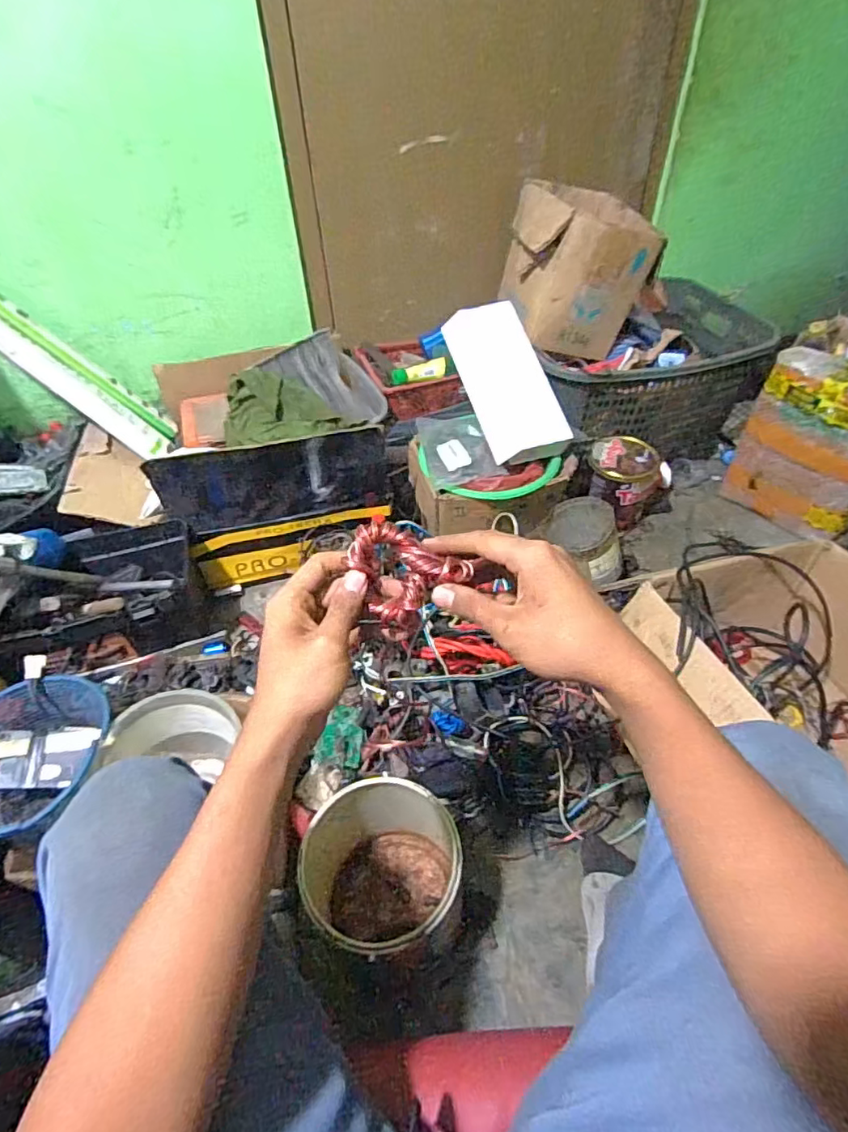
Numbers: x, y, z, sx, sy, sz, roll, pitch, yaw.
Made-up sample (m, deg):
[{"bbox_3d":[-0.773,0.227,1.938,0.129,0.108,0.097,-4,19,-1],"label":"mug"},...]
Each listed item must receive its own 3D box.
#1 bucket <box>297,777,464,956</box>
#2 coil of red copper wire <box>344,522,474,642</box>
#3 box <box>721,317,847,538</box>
[{"bbox_3d":[-0.045,0.405,0.719,0.182,0.219,0.181,-1,45,1],"label":"bucket"},{"bbox_3d":[-0.010,0.004,0.405,0.069,0.059,0.061,-25,49,-21],"label":"coil of red copper wire"},{"bbox_3d":[0.854,-0.286,1.177,0.297,0.356,0.266,-34,53,-28],"label":"box"}]

